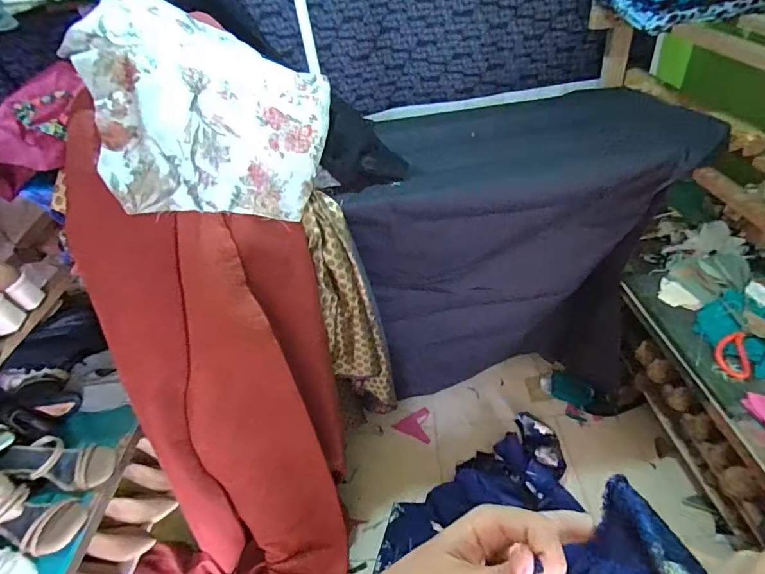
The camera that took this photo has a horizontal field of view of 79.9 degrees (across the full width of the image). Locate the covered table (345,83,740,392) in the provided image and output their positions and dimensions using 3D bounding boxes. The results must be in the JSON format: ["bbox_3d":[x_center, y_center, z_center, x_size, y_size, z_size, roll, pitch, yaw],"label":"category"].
[{"bbox_3d":[0.364,-0.071,1.413,0.778,0.836,0.538,-4,39,4],"label":"covered table"}]

